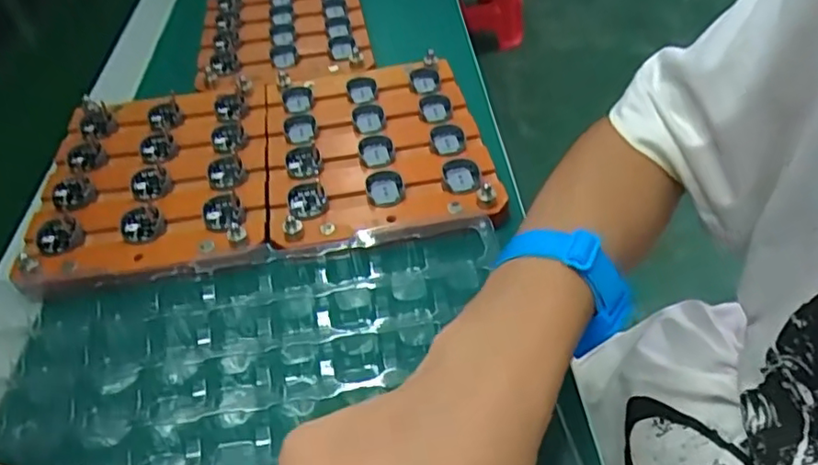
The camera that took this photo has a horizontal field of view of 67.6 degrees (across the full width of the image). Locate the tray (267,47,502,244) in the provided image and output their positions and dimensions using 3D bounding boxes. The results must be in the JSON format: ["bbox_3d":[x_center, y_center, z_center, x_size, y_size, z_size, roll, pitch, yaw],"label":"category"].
[{"bbox_3d":[-0.024,-0.065,0.427,0.146,0.027,0.180,-11,45,-4],"label":"tray"}]

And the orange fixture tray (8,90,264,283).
[{"bbox_3d":[-0.172,-0.041,0.412,0.144,0.023,0.174,-10,45,-3],"label":"orange fixture tray"}]

